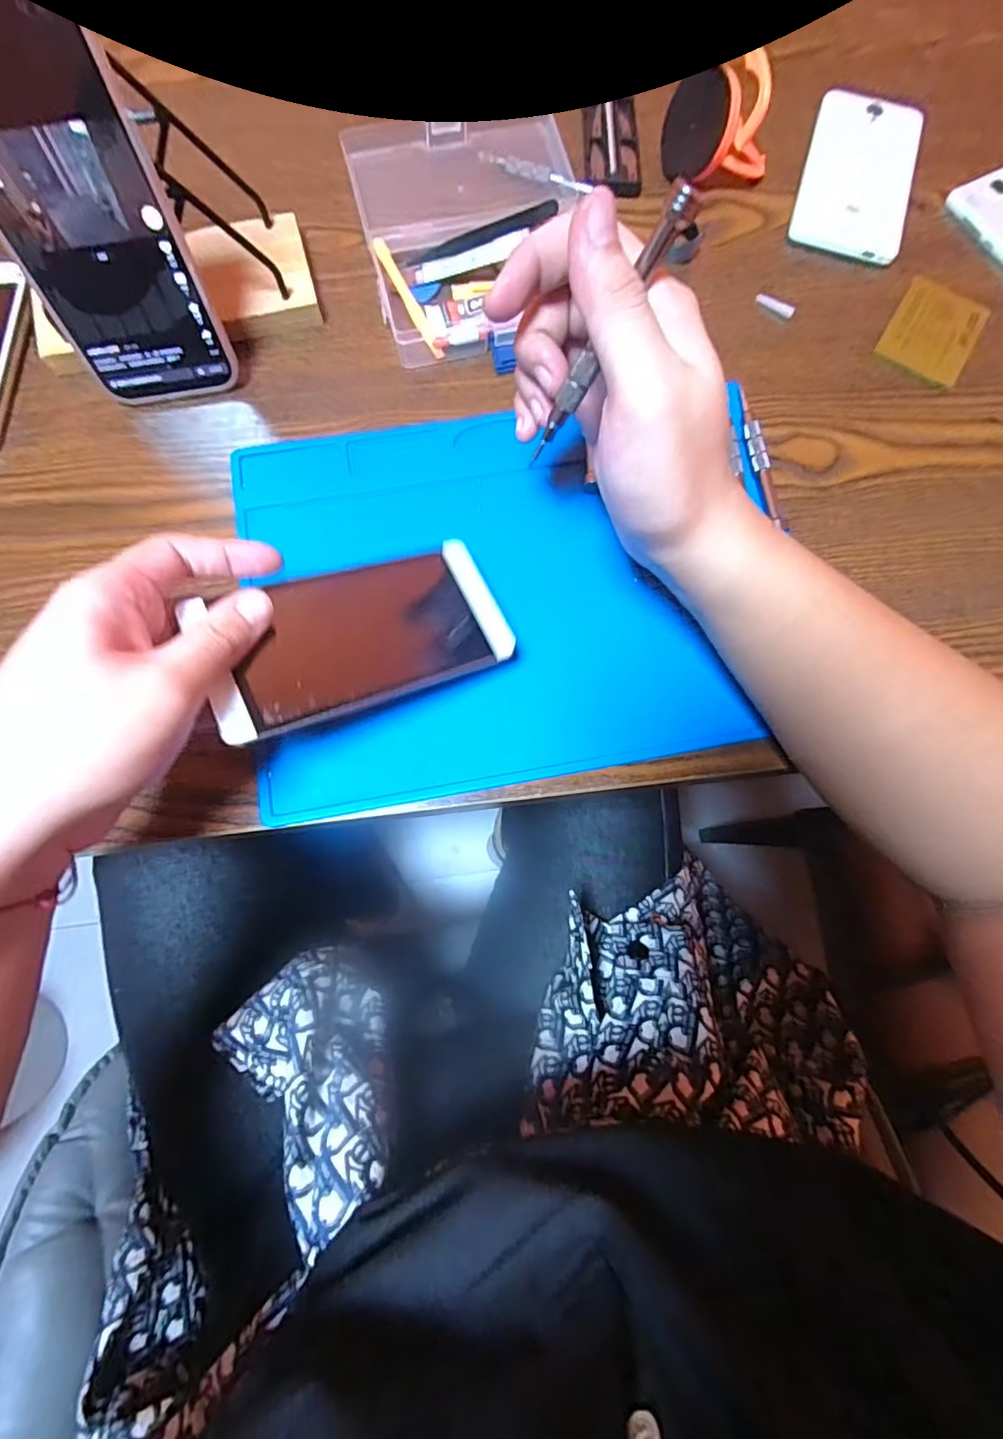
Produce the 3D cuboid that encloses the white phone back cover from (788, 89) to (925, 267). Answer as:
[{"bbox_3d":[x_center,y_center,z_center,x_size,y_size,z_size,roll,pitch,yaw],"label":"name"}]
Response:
[{"bbox_3d":[0.261,-0.401,0.397,0.075,0.009,0.153,19,77,3],"label":"white phone back cover"}]

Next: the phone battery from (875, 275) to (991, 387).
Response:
[{"bbox_3d":[0.291,-0.262,0.367,0.054,0.004,0.071,31,78,6],"label":"phone battery"}]

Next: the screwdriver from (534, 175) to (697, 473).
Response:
[{"bbox_3d":[0.038,-0.143,0.208,0.006,0.099,0.008,-27,77,-38],"label":"screwdriver"}]

